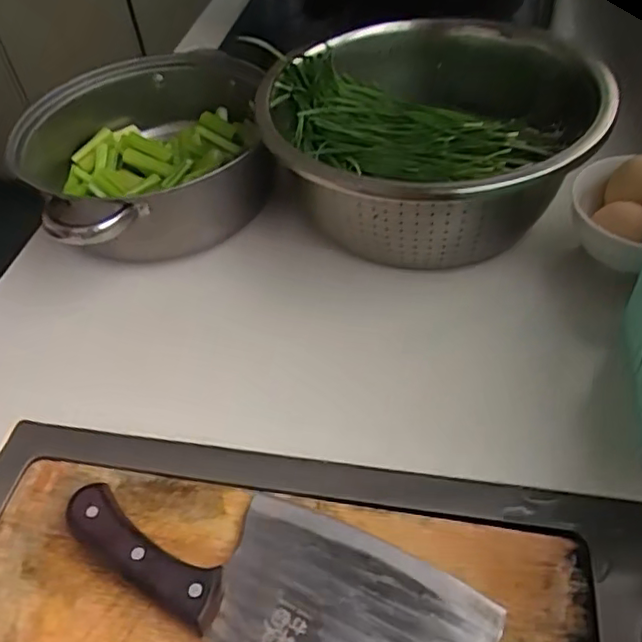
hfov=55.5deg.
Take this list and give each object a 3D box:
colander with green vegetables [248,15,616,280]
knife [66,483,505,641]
[{"bbox_3d":[0.091,-0.148,0.522,0.256,0.116,0.272,-3,49,3],"label":"colander with green vegetables"},{"bbox_3d":[-0.027,0.138,0.338,0.231,0.026,0.090,20,54,22],"label":"knife"}]

